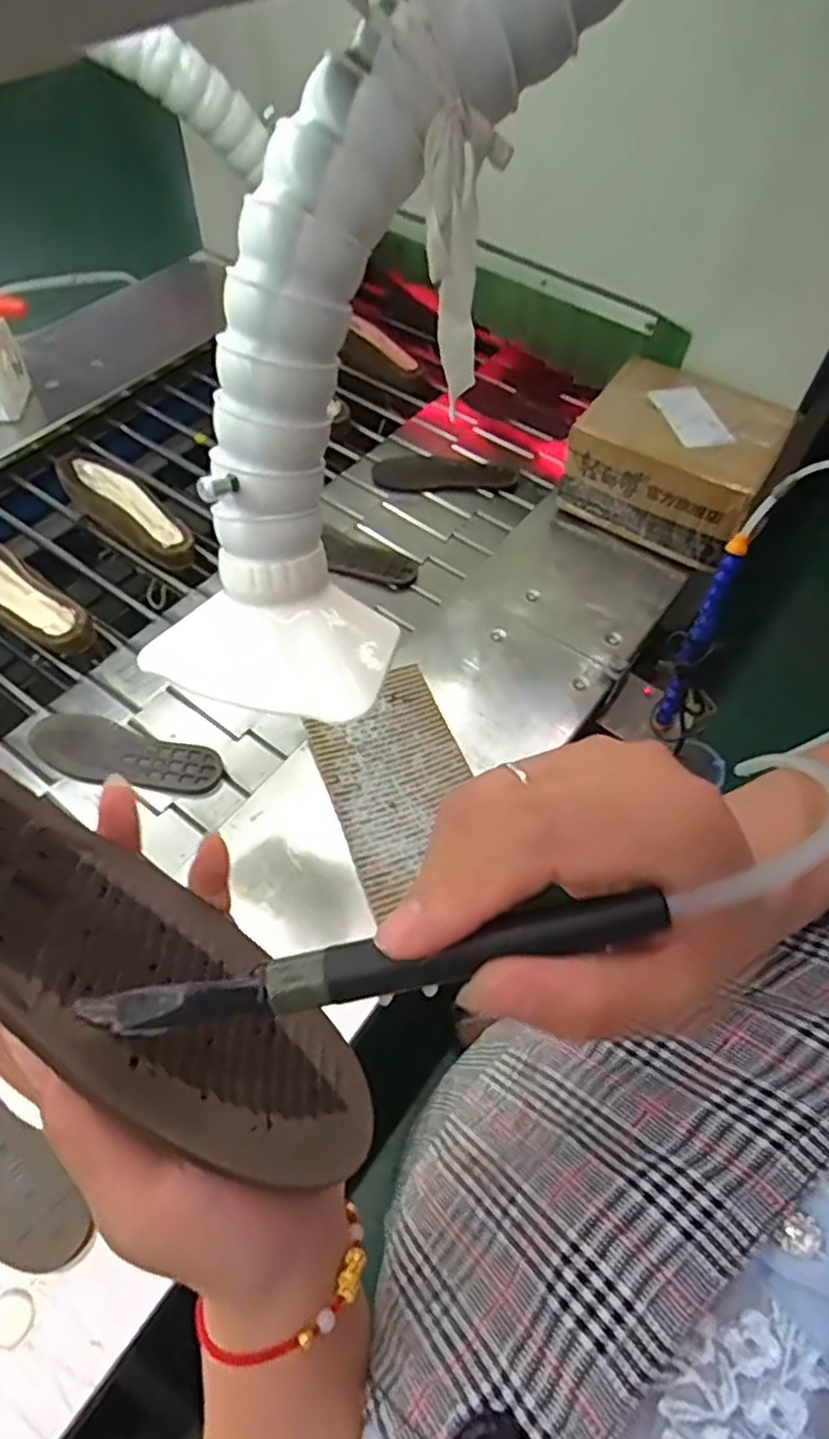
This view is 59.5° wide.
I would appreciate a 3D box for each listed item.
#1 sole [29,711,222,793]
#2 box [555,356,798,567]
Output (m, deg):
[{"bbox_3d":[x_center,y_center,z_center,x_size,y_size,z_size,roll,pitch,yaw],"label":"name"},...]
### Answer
[{"bbox_3d":[-0.342,0.040,0.862,0.225,0.026,0.072,11,59,6],"label":"sole"},{"bbox_3d":[0.364,-0.369,1.013,0.248,0.142,0.196,30,63,16],"label":"box"}]

